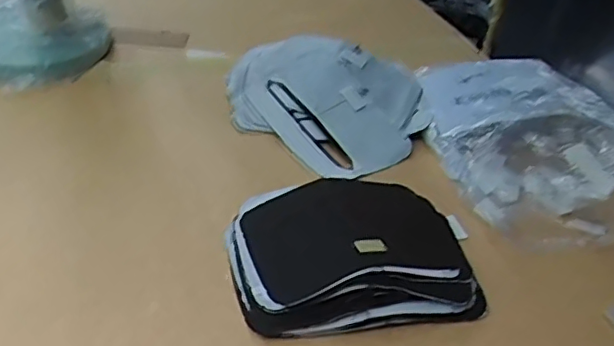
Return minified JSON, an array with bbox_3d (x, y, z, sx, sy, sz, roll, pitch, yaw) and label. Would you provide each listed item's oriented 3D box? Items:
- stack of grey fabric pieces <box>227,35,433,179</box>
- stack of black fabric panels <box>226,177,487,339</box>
[{"bbox_3d":[0.019,-0.100,0.755,0.260,0.079,0.196,33,45,31],"label":"stack of grey fabric pieces"},{"bbox_3d":[0.042,0.061,0.564,0.221,0.043,0.176,-3,38,-12],"label":"stack of black fabric panels"}]

